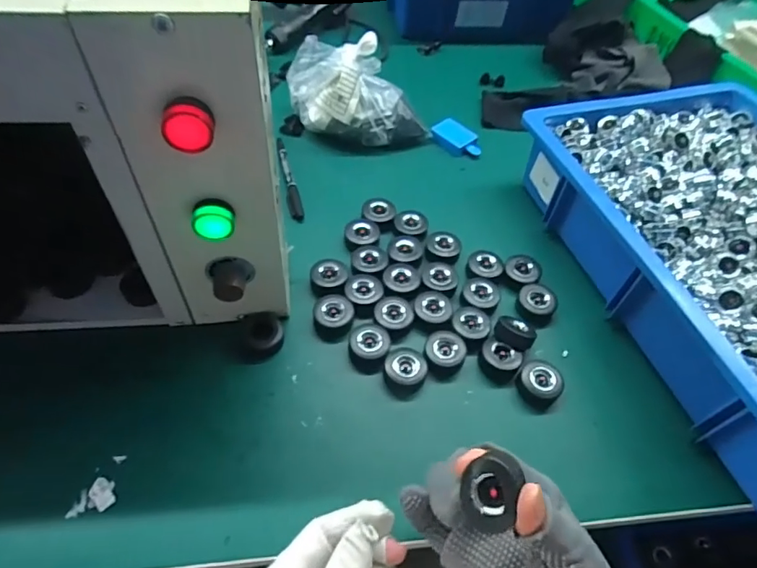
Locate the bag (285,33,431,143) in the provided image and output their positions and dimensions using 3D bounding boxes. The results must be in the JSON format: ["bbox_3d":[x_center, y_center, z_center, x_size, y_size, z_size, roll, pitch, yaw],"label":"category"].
[{"bbox_3d":[-0.015,-0.240,0.617,0.155,0.088,0.108,-4,55,-7],"label":"bag"}]

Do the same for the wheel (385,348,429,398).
[{"bbox_3d":[0.024,0.078,0.439,0.037,0.028,0.033,16,55,7],"label":"wheel"}]

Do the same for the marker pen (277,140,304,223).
[{"bbox_3d":[-0.107,-0.130,0.583,0.015,0.014,0.145,-11,57,-12],"label":"marker pen"}]

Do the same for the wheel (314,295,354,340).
[{"bbox_3d":[-0.042,0.031,0.467,0.036,0.023,0.038,0,55,-4],"label":"wheel"}]

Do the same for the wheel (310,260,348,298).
[{"bbox_3d":[-0.049,-0.008,0.489,0.036,0.017,0.040,8,55,1],"label":"wheel"}]

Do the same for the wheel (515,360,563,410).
[{"bbox_3d":[0.147,0.090,0.442,0.040,0.022,0.039,2,55,-3],"label":"wheel"}]

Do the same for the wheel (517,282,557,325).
[{"bbox_3d":[0.158,0.020,0.491,0.039,0.022,0.035,29,58,15],"label":"wheel"}]

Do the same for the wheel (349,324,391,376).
[{"bbox_3d":[-0.009,0.059,0.449,0.036,0.023,0.039,2,55,-3],"label":"wheel"}]

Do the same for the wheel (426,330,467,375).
[{"bbox_3d":[0.061,0.062,0.449,0.035,0.019,0.035,2,55,-3],"label":"wheel"}]

